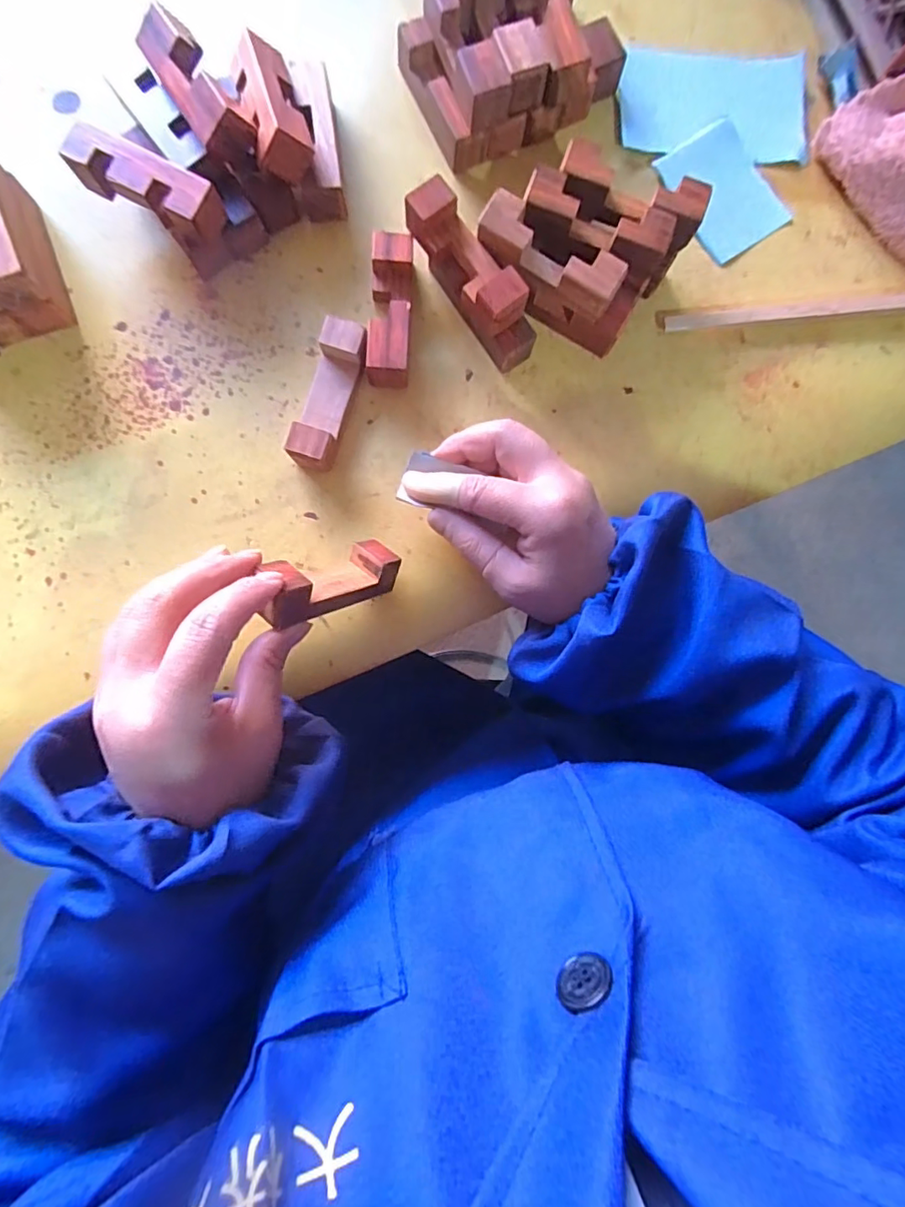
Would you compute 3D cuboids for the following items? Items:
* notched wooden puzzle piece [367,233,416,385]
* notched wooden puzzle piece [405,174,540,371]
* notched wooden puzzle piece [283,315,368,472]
[{"bbox_3d":[-0.034,-0.159,0.300,0.022,0.022,0.077,3,87,-3],"label":"notched wooden puzzle piece"},{"bbox_3d":[0.010,-0.170,0.292,0.028,0.045,0.088,-35,89,-4],"label":"notched wooden puzzle piece"},{"bbox_3d":[-0.067,-0.112,0.297,0.024,0.024,0.077,16,86,-2],"label":"notched wooden puzzle piece"}]

